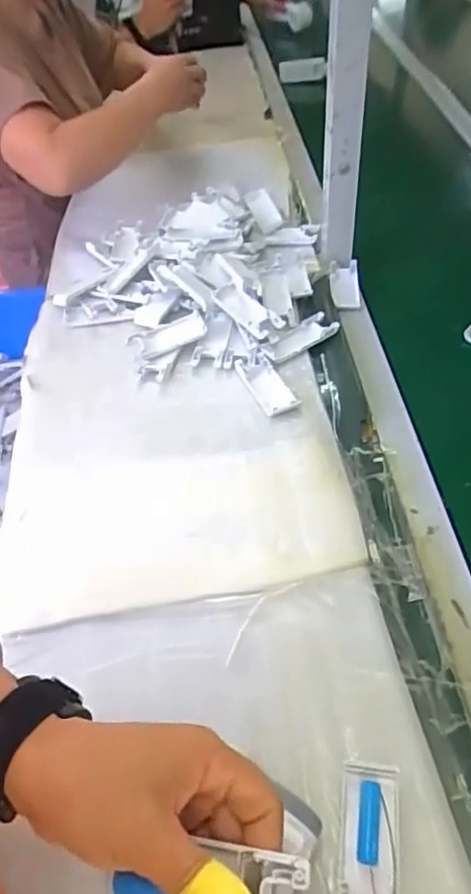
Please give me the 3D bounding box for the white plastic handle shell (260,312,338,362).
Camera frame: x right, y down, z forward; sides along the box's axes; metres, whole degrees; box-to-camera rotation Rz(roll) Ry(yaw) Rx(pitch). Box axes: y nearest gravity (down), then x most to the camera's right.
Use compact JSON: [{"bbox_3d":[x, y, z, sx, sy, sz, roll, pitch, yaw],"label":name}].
[{"bbox_3d":[0.079,-0.142,0.764,0.105,0.012,0.041,-28,53,-19],"label":"white plastic handle shell"}]

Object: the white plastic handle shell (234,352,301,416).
[{"bbox_3d":[0.036,-0.077,0.711,0.044,0.009,0.104,-18,50,-12],"label":"white plastic handle shell"}]

